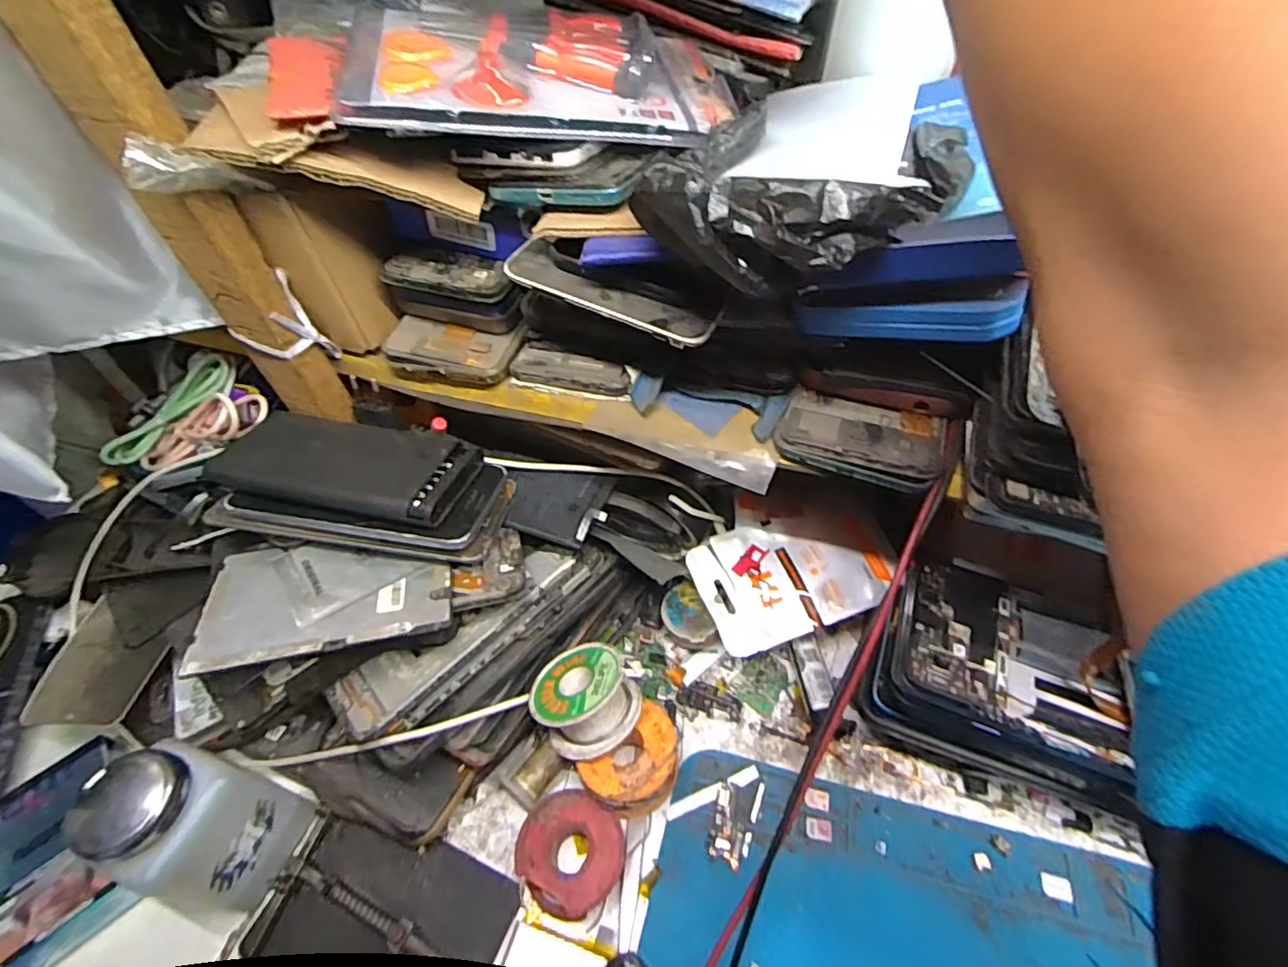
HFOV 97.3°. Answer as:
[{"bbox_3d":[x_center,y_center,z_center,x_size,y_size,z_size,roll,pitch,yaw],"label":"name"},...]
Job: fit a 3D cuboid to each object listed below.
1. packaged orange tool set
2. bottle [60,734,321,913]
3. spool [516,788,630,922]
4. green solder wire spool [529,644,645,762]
[{"bbox_3d":[-0.047,-0.209,0.278,0.181,0.019,0.115,-4,59,-13],"label":"packaged orange tool set"},{"bbox_3d":[-0.210,0.164,0.269,0.051,0.092,0.056,13,53,15],"label":"bottle"},{"bbox_3d":[-0.036,0.185,0.285,0.052,0.023,0.050,-2,50,3],"label":"spool"},{"bbox_3d":[-0.032,0.117,0.309,0.052,0.029,0.052,-17,27,13],"label":"green solder wire spool"}]

